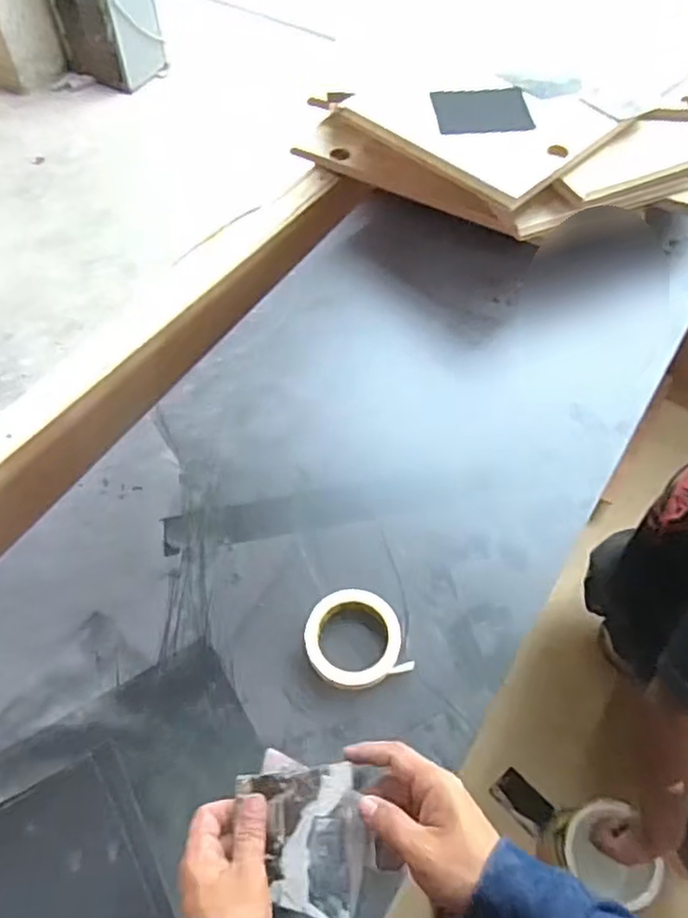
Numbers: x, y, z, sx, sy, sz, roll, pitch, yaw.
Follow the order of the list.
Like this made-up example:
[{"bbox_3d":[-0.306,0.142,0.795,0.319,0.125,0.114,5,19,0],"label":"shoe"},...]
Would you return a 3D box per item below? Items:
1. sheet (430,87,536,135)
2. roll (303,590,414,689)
[{"bbox_3d":[0.202,-0.514,0.970,0.135,0.009,0.096,-5,67,-1],"label":"sheet"},{"bbox_3d":[0.011,0.192,0.709,0.101,0.030,0.097,0,58,0],"label":"roll"}]

